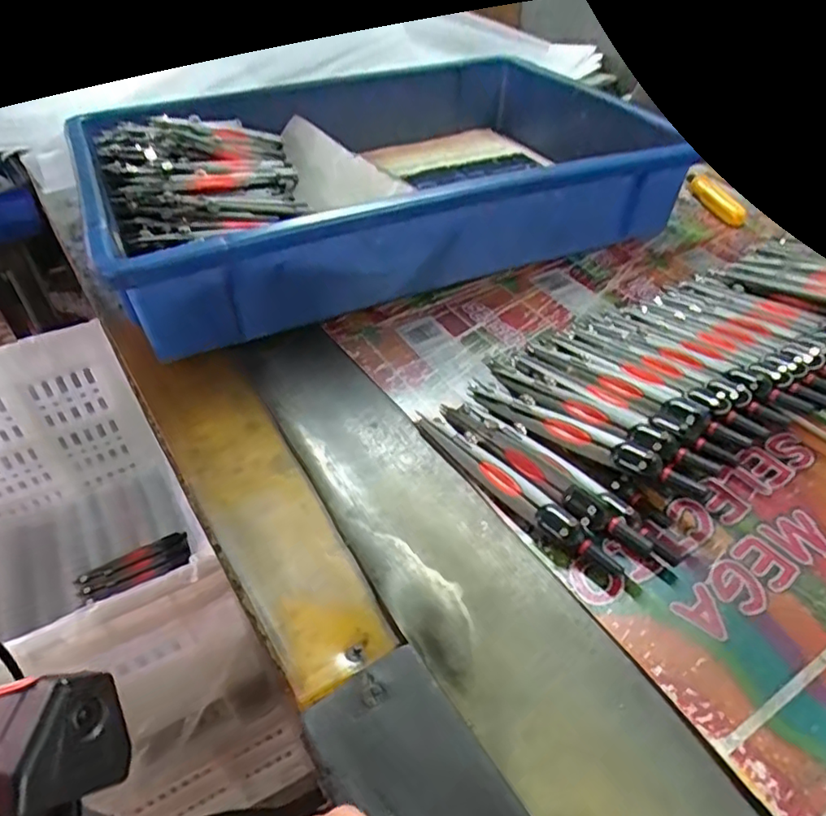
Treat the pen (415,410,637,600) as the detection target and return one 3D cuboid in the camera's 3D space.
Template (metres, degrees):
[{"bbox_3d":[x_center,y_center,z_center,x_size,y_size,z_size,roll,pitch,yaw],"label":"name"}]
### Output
[{"bbox_3d":[0.048,0.039,0.285,0.015,0.013,0.136,-28,50,-26],"label":"pen"}]

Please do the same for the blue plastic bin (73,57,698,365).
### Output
[{"bbox_3d":[-0.025,-0.192,0.475,0.420,0.086,0.285,-21,47,-20],"label":"blue plastic bin"}]

